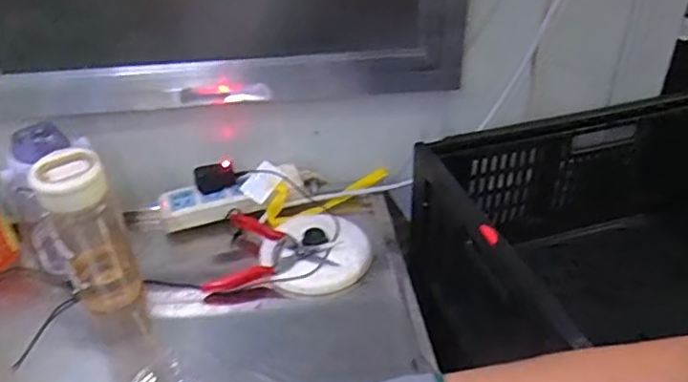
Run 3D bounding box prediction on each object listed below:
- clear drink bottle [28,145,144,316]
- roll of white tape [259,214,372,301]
[{"bbox_3d":[-0.290,0.055,0.691,0.068,0.208,0.065,-4,36,-3],"label":"clear drink bottle"},{"bbox_3d":[-0.032,0.080,0.791,0.140,0.028,0.128,-1,36,1],"label":"roll of white tape"}]

